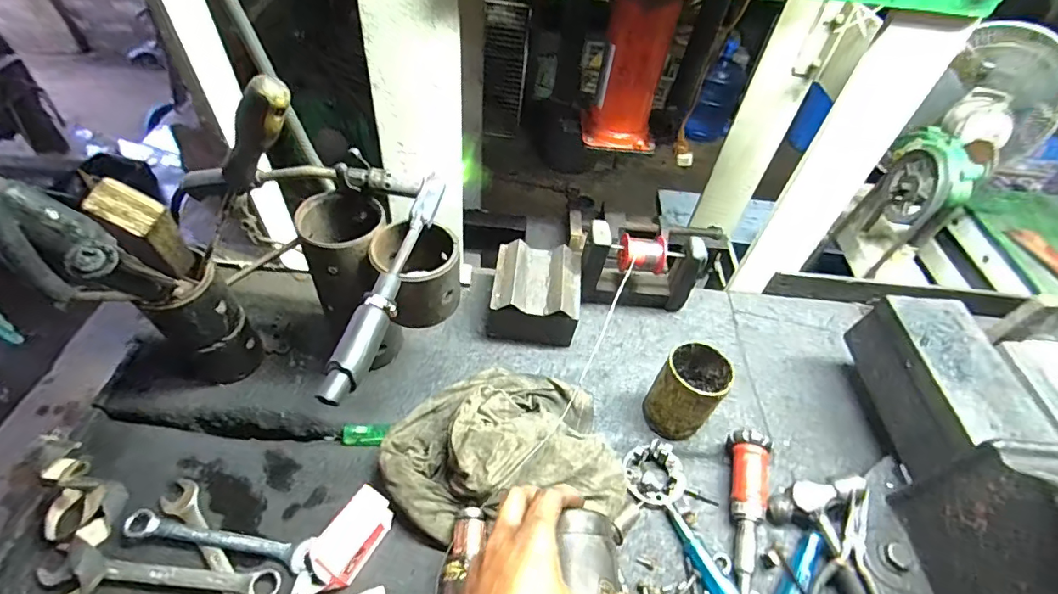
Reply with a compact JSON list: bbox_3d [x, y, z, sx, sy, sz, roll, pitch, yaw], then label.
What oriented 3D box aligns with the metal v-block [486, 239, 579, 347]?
[{"bbox_3d":[0.009,-0.001,0.696,0.120,0.101,0.117,10,50,2],"label":"metal v-block"}]

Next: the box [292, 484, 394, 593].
[{"bbox_3d":[-0.189,0.255,0.500,0.046,0.038,0.107,26,52,15],"label":"box"}]

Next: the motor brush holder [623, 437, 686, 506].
[{"bbox_3d":[0.151,0.210,0.581,0.068,0.026,0.072,3,50,-4],"label":"motor brush holder"}]

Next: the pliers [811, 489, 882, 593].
[{"bbox_3d":[0.341,0.280,0.509,0.060,0.025,0.149,24,66,13],"label":"pliers"}]

